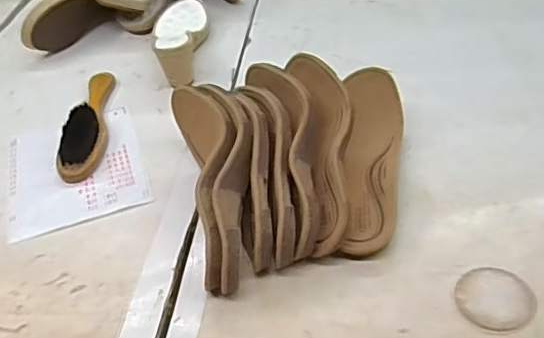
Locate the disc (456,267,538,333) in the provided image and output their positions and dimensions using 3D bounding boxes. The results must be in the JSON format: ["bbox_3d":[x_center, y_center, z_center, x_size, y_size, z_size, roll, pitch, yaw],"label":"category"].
[{"bbox_3d":[0.177,0.101,0.459,0.057,0.004,0.058,-5,38,4],"label":"disc"}]

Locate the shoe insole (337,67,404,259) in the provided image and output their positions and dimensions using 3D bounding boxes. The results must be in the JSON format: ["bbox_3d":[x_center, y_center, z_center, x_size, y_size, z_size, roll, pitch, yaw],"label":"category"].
[{"bbox_3d":[0.097,-0.012,0.566,0.058,0.043,0.218,2,52,11],"label":"shoe insole"}]

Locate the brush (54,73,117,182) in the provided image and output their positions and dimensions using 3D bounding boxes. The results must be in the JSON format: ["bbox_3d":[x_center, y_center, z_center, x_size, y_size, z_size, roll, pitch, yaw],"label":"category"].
[{"bbox_3d":[-0.225,-0.063,0.709,0.048,0.034,0.214,-9,38,-2],"label":"brush"}]

